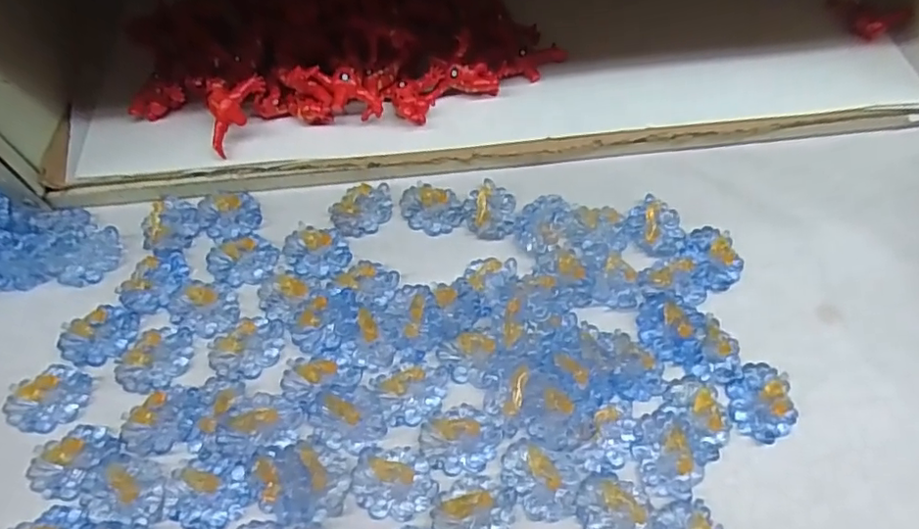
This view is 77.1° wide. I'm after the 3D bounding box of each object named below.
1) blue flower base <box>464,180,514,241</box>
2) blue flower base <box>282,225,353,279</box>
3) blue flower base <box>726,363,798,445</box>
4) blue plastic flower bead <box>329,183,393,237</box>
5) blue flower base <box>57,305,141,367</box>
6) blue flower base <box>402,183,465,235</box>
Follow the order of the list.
[{"bbox_3d":[0.018,-0.033,0.328,0.028,0.012,0.037,4,58,3],"label":"blue flower base"},{"bbox_3d":[-0.078,-0.007,0.317,0.036,0.004,0.029,3,58,3],"label":"blue flower base"},{"bbox_3d":[0.145,0.066,0.276,0.029,0.004,0.036,-2,58,-1],"label":"blue flower base"},{"bbox_3d":[-0.056,-0.031,0.330,0.034,0.009,0.028,-13,58,-8],"label":"blue plastic flower bead"},{"bbox_3d":[-0.182,0.035,0.292,0.026,0.005,0.035,38,65,22],"label":"blue flower base"},{"bbox_3d":[-0.016,-0.032,0.330,0.036,0.006,0.029,12,59,8],"label":"blue flower base"}]

